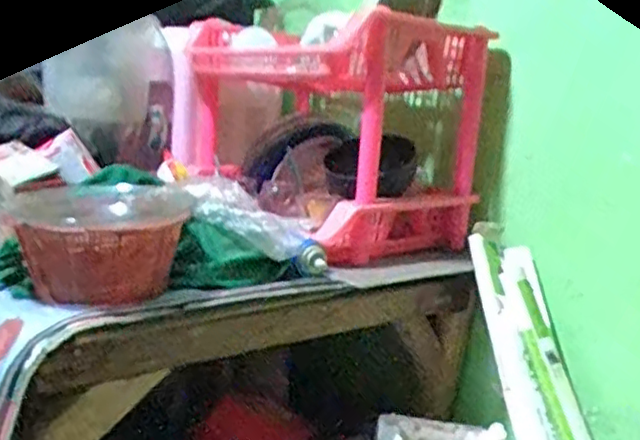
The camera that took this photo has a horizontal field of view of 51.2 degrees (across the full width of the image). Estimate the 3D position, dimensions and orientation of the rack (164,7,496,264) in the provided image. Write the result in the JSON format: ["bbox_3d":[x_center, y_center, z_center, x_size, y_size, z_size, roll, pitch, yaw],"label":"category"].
[{"bbox_3d":[-0.003,-0.146,1.109,0.310,0.340,0.464,-5,13,-45],"label":"rack"}]

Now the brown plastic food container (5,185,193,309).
[{"bbox_3d":[-0.256,0.028,0.785,0.188,0.115,0.198,1,10,-19],"label":"brown plastic food container"}]

